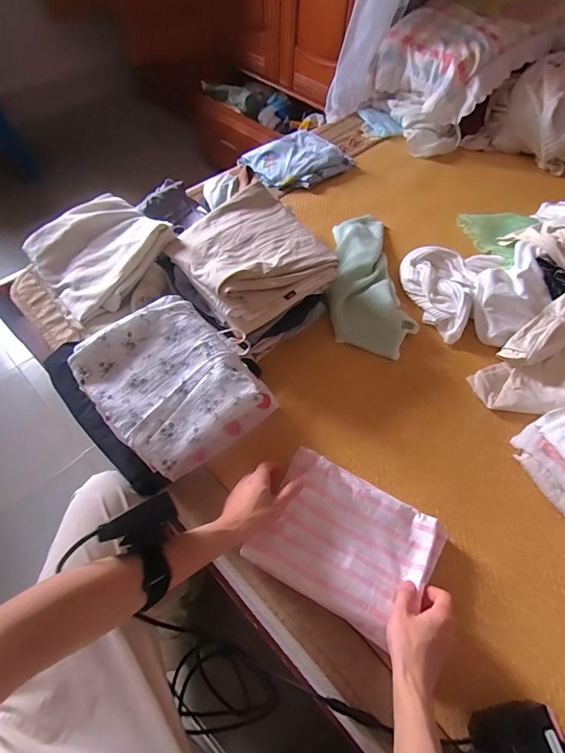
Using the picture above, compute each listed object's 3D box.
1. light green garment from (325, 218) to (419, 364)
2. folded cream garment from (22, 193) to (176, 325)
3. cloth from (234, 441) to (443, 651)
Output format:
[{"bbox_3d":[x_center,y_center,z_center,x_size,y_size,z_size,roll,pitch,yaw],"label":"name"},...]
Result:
[{"bbox_3d":[0.166,-0.218,0.783,0.153,0.043,0.385,0,57,-2],"label":"light green garment"},{"bbox_3d":[-0.336,-0.240,0.702,0.230,0.076,0.216,39,64,21],"label":"folded cream garment"},{"bbox_3d":[0.084,0.214,0.501,0.220,0.028,0.167,27,60,14],"label":"cloth"}]

